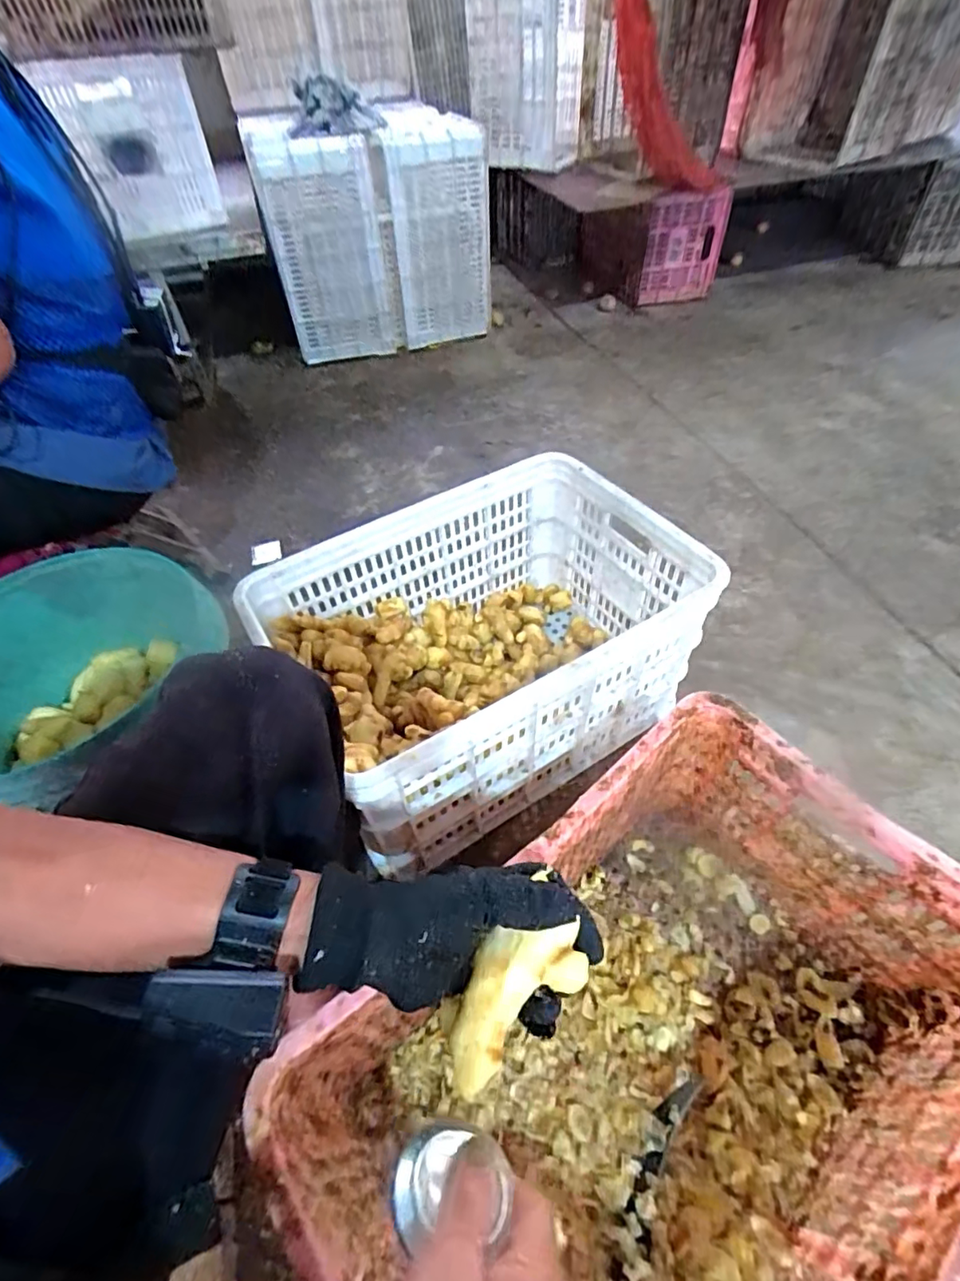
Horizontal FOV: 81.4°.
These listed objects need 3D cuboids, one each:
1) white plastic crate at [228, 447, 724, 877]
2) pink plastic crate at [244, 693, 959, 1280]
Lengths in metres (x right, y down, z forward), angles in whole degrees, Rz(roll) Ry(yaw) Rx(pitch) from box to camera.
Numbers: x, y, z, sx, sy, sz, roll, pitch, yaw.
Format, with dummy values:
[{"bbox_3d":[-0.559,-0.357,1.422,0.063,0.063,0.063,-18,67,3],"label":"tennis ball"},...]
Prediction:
[{"bbox_3d":[0.013,0.014,0.794,0.500,0.299,0.349,-29,55,-19],"label":"white plastic crate"},{"bbox_3d":[0.148,0.360,0.488,0.510,0.272,0.338,-33,56,-21],"label":"pink plastic crate"}]

